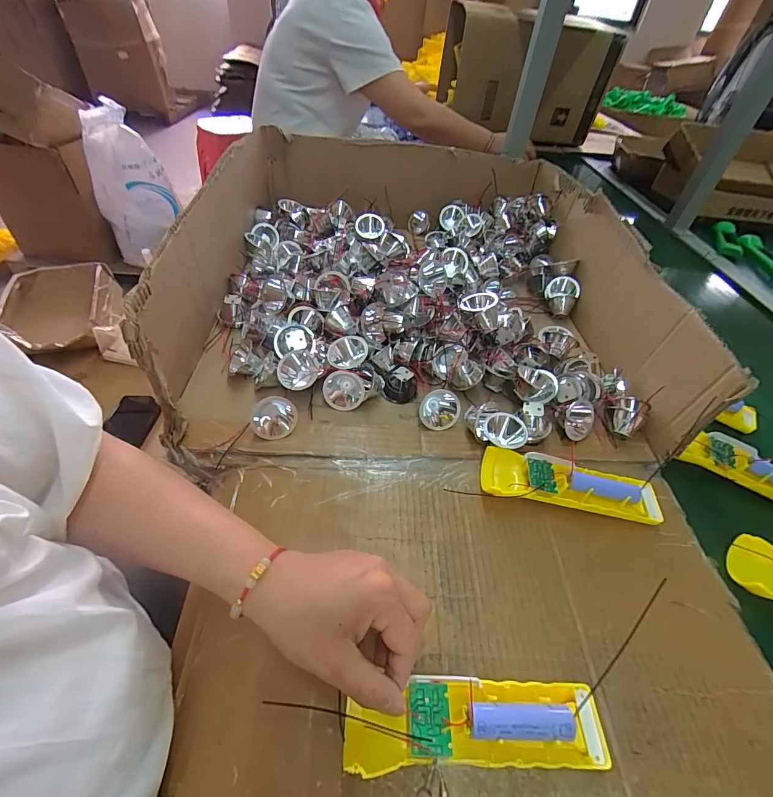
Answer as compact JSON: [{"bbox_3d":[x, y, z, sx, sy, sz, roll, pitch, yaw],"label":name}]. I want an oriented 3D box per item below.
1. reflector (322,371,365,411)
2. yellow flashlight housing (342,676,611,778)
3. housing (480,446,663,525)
[{"bbox_3d":[-0.048,-0.011,0.435,0.045,0.044,0.026,-7,18,-5],"label":"reflector"},{"bbox_3d":[0.055,0.197,0.236,0.157,0.017,0.044,2,47,-6],"label":"yellow flashlight housing"},{"bbox_3d":[0.172,0.085,0.374,0.157,0.033,0.049,8,47,6],"label":"housing"}]

